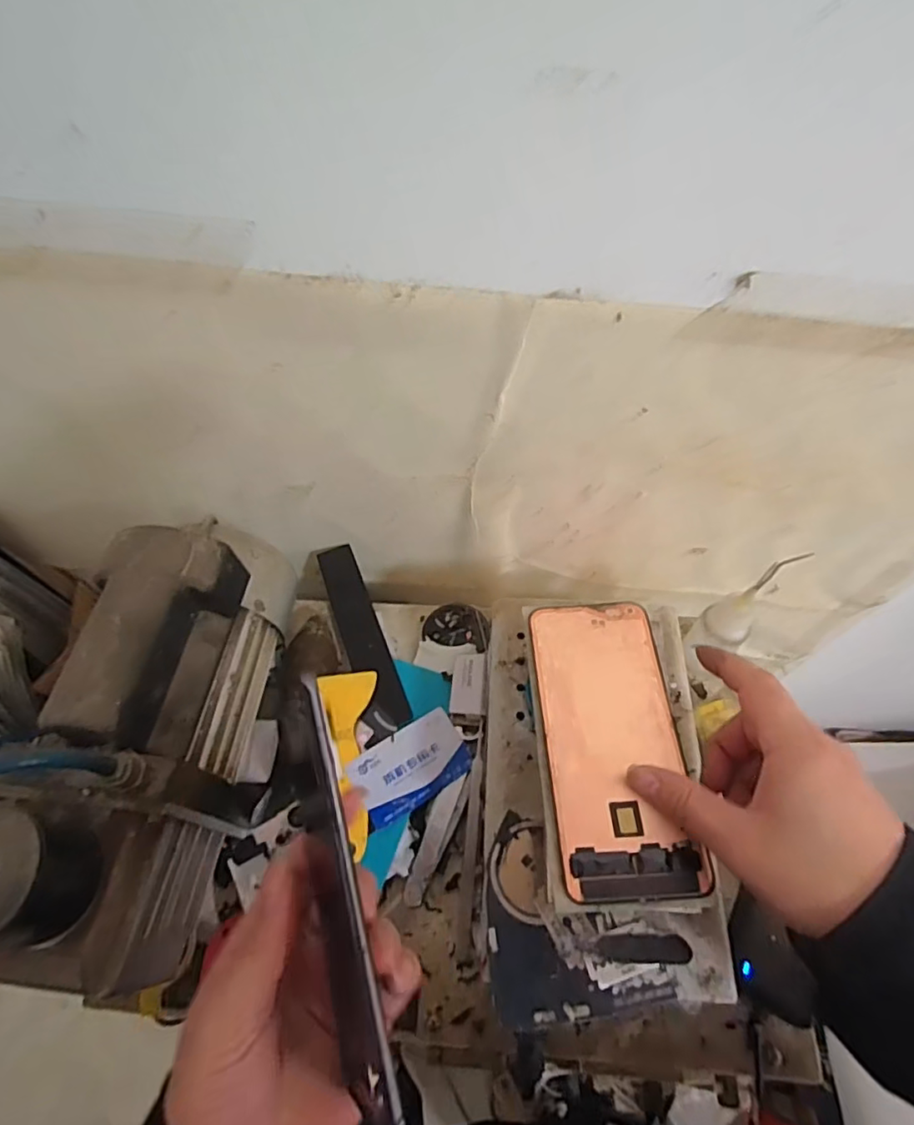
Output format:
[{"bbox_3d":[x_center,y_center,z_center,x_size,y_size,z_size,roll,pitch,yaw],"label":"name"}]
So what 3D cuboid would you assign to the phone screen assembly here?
[{"bbox_3d":[0.086,0.096,0.320,0.074,0.006,0.159,-1,58,-1],"label":"phone screen assembly"}]

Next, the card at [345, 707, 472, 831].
[{"bbox_3d":[-0.034,0.151,0.425,0.084,0.004,0.053,-27,65,-18],"label":"card"}]

